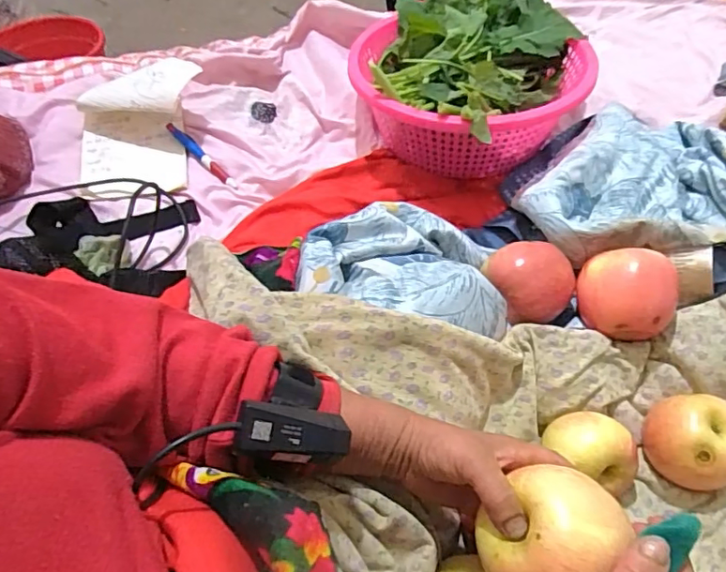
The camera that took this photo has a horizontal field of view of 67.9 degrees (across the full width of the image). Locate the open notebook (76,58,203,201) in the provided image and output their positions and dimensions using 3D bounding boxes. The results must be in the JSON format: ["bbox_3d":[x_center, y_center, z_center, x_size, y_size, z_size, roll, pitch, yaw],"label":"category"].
[{"bbox_3d":[-0.288,-0.204,0.692,0.163,0.078,0.175,-9,57,-7],"label":"open notebook"}]

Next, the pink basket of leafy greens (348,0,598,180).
[{"bbox_3d":[0.137,-0.266,0.731,0.302,0.141,0.325,7,56,3],"label":"pink basket of leafy greens"}]

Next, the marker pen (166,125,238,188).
[{"bbox_3d":[-0.216,-0.174,0.716,0.015,0.019,0.140,-38,65,-23],"label":"marker pen"}]

